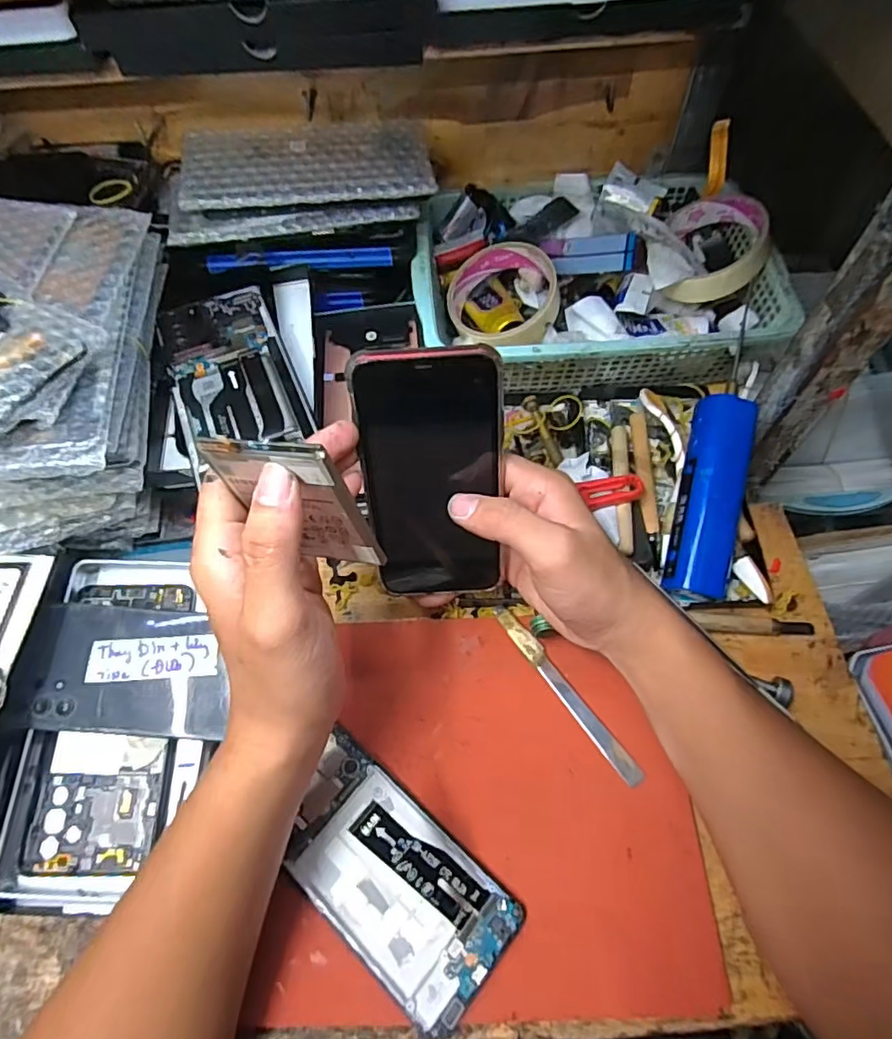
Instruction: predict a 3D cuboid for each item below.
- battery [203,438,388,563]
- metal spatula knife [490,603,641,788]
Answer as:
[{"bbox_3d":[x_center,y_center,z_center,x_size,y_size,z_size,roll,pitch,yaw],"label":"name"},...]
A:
[{"bbox_3d":[-0.064,-0.006,0.252,0.057,0.080,0.005,1,52,19],"label":"battery"},{"bbox_3d":[0.071,0.103,0.349,0.012,0.004,0.127,-32,65,-14],"label":"metal spatula knife"}]

